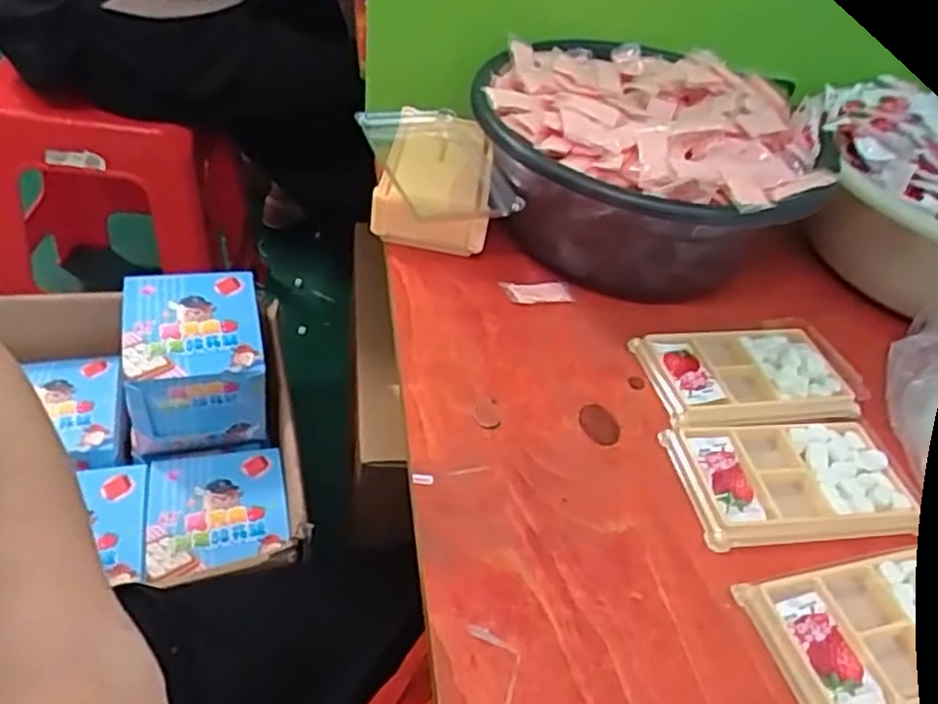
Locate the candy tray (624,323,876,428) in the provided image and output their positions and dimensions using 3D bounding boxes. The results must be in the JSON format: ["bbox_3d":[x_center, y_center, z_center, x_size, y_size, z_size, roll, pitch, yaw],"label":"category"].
[{"bbox_3d":[0.186,0.013,0.478,0.139,0.012,0.083,-3,45,-16],"label":"candy tray"}]

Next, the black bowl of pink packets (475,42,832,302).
[{"bbox_3d":[0.130,-0.141,0.550,0.225,0.119,0.222,6,43,-6],"label":"black bowl of pink packets"}]

